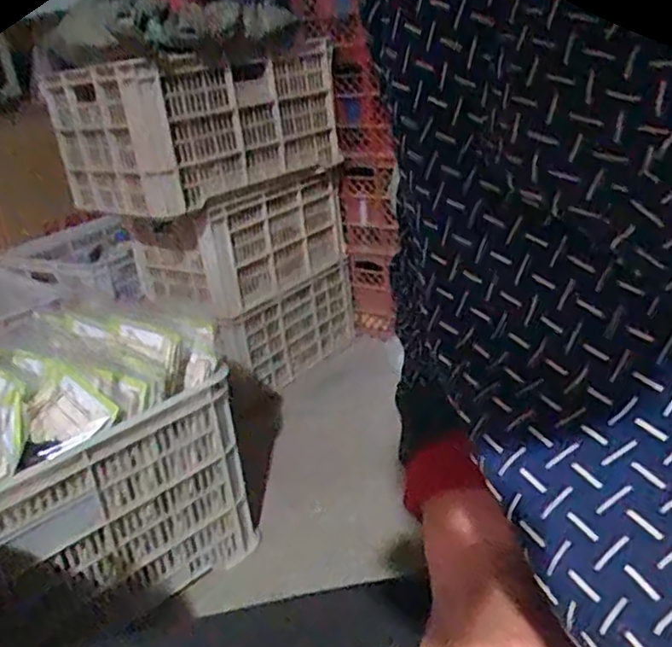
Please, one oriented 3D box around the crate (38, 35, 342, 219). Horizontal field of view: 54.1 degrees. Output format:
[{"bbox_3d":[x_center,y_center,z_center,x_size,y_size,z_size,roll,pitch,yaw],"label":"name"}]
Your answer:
[{"bbox_3d":[-0.291,-0.429,1.418,0.317,0.267,0.546,12,29,39],"label":"crate"}]

